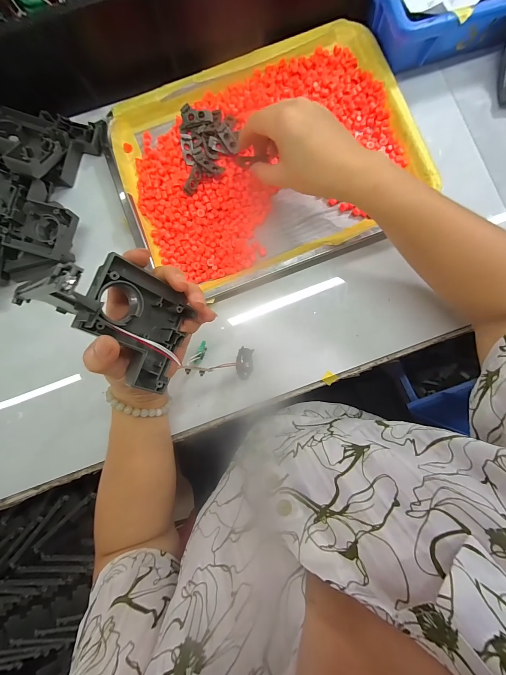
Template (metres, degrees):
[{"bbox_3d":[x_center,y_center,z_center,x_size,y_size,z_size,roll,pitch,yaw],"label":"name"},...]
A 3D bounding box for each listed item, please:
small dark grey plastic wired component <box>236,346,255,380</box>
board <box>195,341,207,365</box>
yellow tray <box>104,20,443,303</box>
[{"bbox_3d":[-0.009,0.027,0.295,0.018,0.014,0.032,2,87,2],"label":"small dark grey plastic wired component"},{"bbox_3d":[-0.057,0.016,0.313,0.007,0.011,0.029,19,63,1],"label":"board"},{"bbox_3d":[0.015,-0.207,0.332,0.339,0.031,0.265,-21,90,2],"label":"yellow tray"}]

